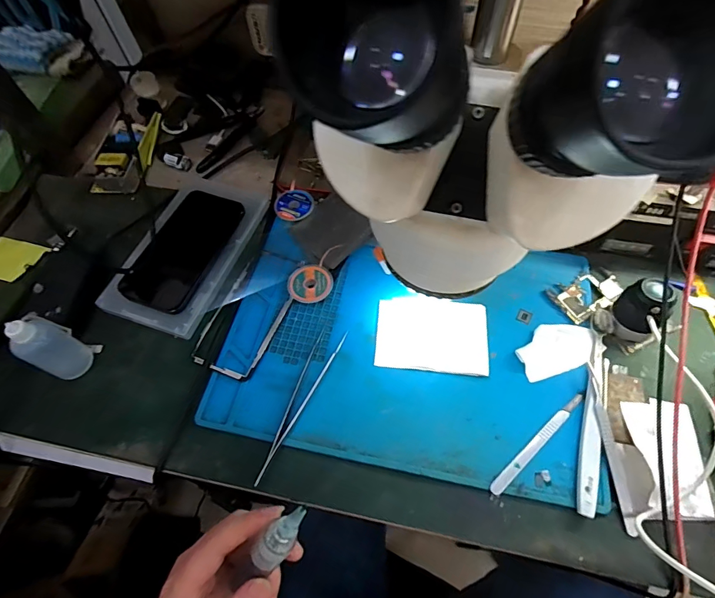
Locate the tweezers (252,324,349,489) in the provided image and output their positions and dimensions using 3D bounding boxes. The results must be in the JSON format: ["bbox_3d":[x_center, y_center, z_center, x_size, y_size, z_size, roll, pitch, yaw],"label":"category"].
[{"bbox_3d":[-0.052,0.090,0.361,0.025,0.013,0.149,20,65,14],"label":"tweezers"}]

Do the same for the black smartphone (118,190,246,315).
[{"bbox_3d":[-0.183,-0.054,0.425,0.072,0.012,0.142,21,63,0],"label":"black smartphone"}]

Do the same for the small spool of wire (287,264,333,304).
[{"bbox_3d":[-0.049,-0.014,0.418,0.043,0.012,0.042,-2,62,3],"label":"small spool of wire"}]

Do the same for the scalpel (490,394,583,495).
[{"bbox_3d":[0.153,0.120,0.339,0.117,0.004,0.009,-38,66,-15],"label":"scalpel"}]

